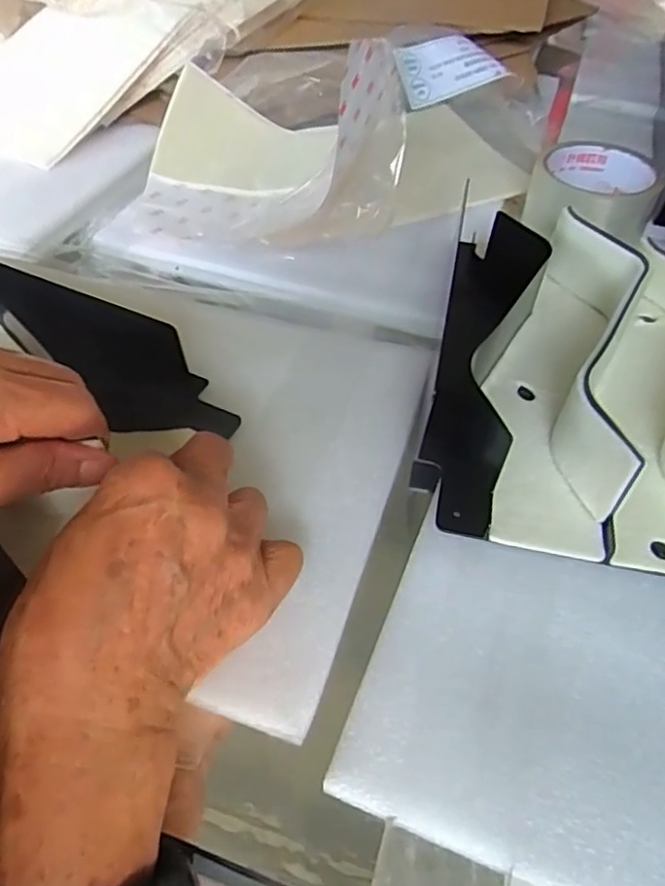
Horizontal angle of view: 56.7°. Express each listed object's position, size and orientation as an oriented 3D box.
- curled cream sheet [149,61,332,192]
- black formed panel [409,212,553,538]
[{"bbox_3d":[-0.076,-0.266,0.531,0.155,0.088,0.028,-7,50,-7],"label":"curled cream sheet"},{"bbox_3d":[0.087,-0.063,0.358,0.057,0.045,0.251,11,51,8],"label":"black formed panel"}]

